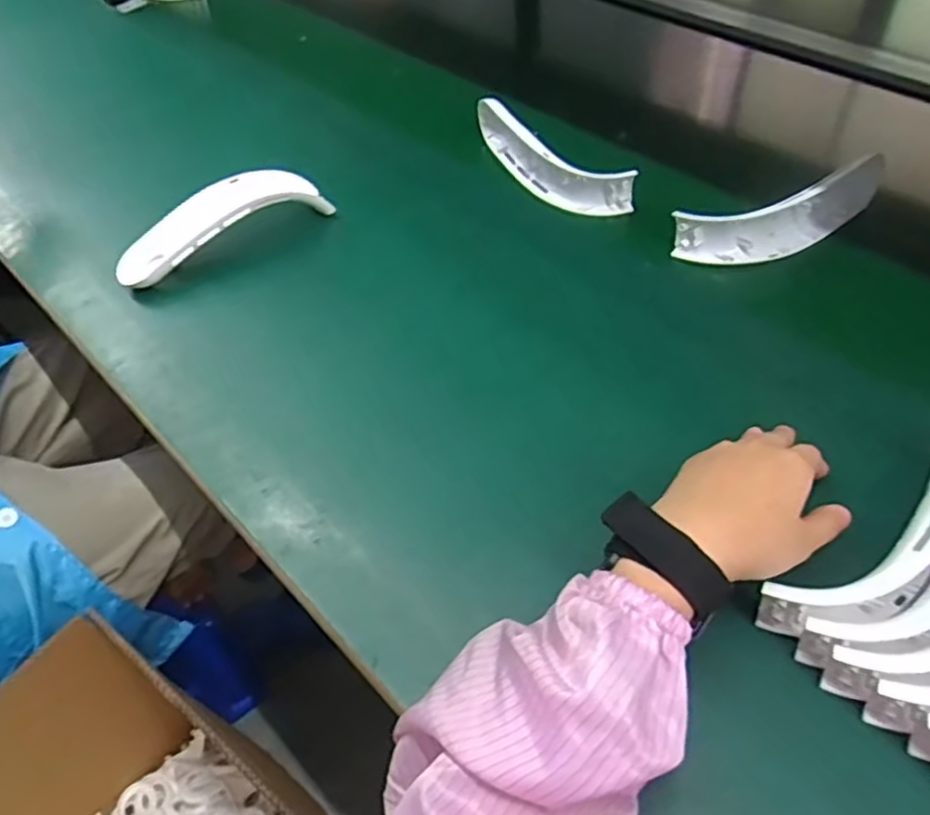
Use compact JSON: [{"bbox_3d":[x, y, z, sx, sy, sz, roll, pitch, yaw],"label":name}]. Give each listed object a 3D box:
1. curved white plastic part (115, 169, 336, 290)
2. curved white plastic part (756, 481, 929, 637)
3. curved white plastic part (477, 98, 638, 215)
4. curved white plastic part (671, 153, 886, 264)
[{"bbox_3d":[-0.230,-0.171,0.665,0.198,0.055,0.049,-29,55,-16],"label":"curved white plastic part"},{"bbox_3d":[0.258,0.068,0.408,0.200,0.049,0.048,-31,55,-18],"label":"curved white plastic part"},{"bbox_3d":[0.078,-0.249,0.705,0.036,0.055,0.204,-37,57,-21],"label":"curved white plastic part"},{"bbox_3d":[0.284,-0.167,0.616,0.193,0.049,0.045,-16,52,-6],"label":"curved white plastic part"}]

